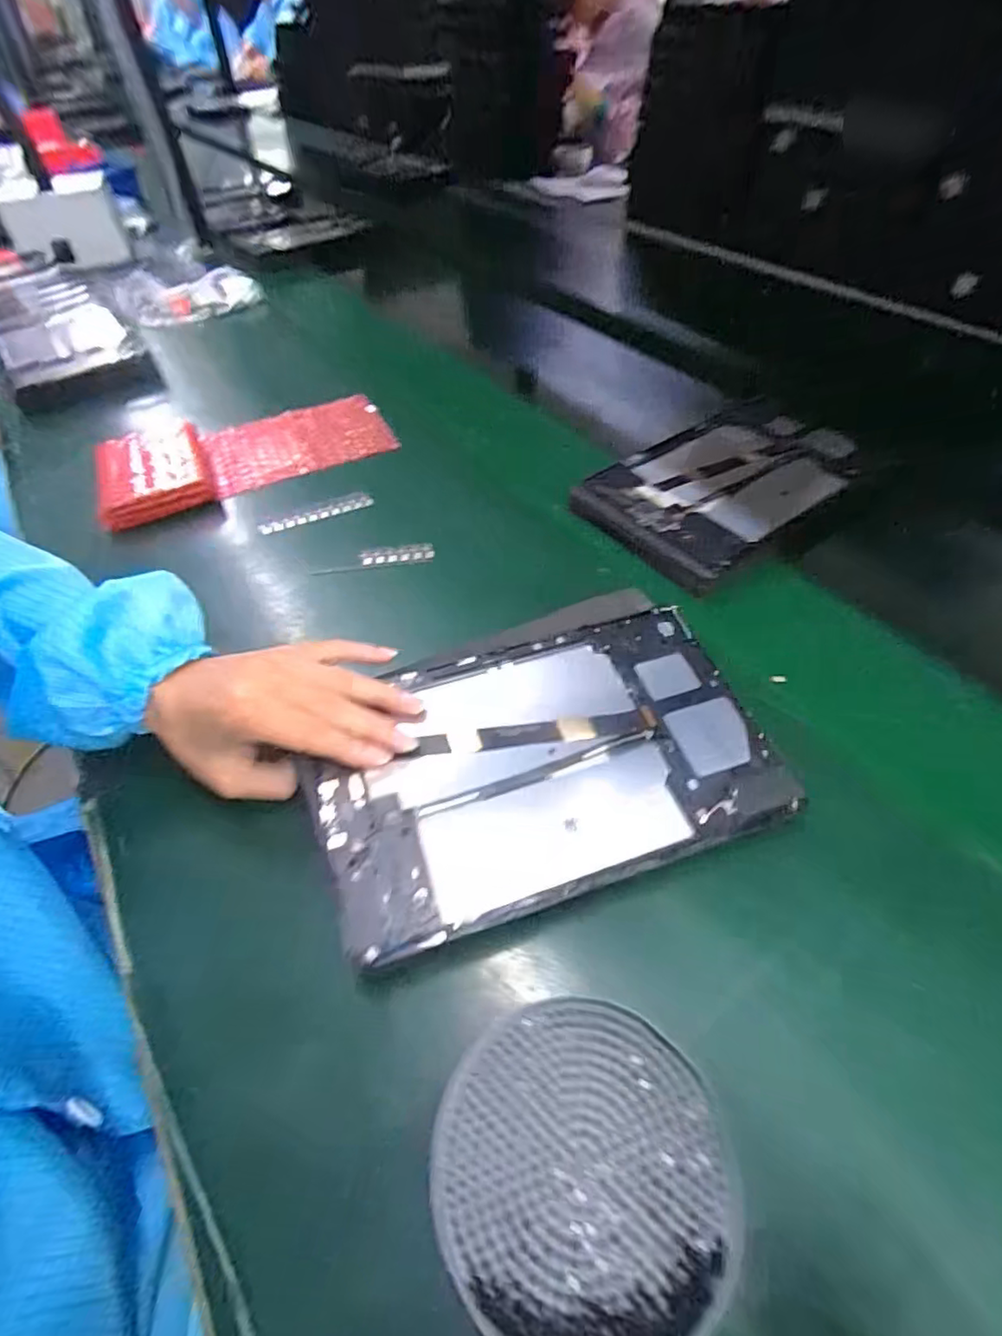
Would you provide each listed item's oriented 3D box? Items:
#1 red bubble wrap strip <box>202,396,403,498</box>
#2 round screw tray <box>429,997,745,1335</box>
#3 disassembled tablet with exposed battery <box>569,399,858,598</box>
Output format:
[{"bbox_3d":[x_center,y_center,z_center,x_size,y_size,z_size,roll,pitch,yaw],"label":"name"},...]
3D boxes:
[{"bbox_3d":[-0.205,-0.228,0.610,0.176,0.015,0.117,-21,51,-15],"label":"red bubble wrap strip"},{"bbox_3d":[0.032,0.199,0.240,0.116,0.007,0.112,-1,49,2],"label":"round screw tray"},{"bbox_3d":[0.196,-0.157,0.520,0.240,0.028,0.150,-31,55,-22],"label":"disassembled tablet with exposed battery"}]

